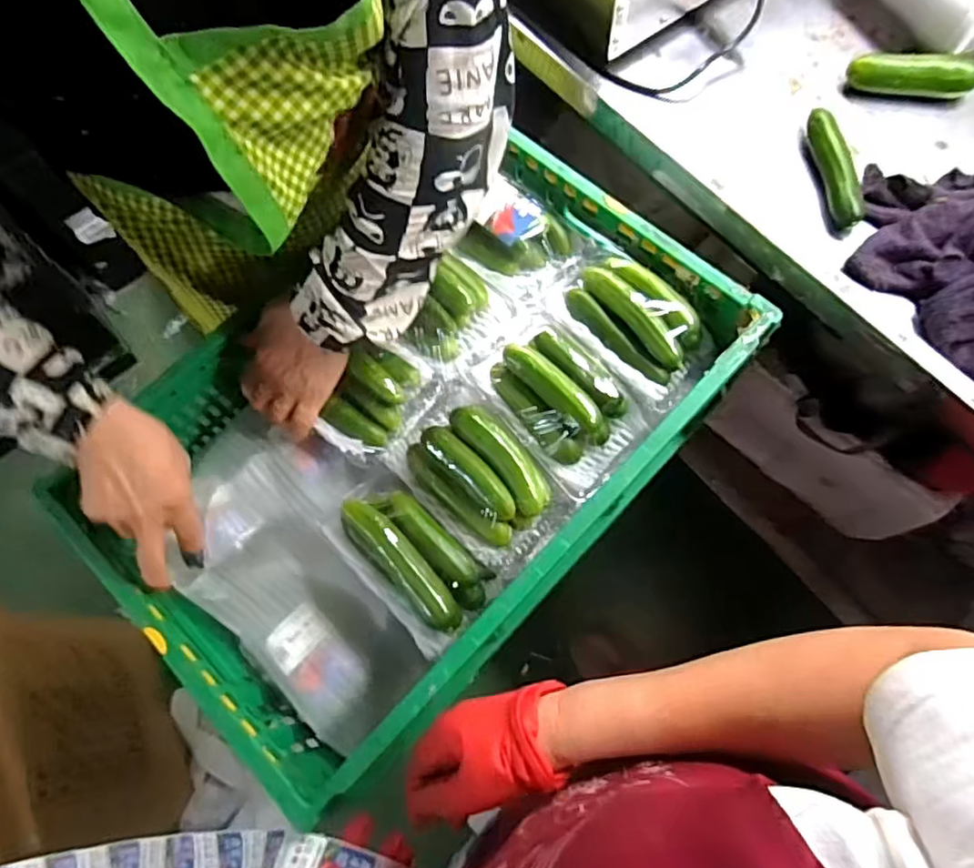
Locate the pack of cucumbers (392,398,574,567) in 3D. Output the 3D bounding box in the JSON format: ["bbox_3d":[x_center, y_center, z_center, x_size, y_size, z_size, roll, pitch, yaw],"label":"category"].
[{"bbox_3d":[-0.008,0.037,0.598,0.109,0.069,0.153,-40,73,-11],"label":"pack of cucumbers"}]

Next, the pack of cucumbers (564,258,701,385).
[{"bbox_3d":[0.144,-0.119,0.629,0.092,0.037,0.139,-38,73,-10],"label":"pack of cucumbers"}]

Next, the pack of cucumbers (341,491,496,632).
[{"bbox_3d":[-0.064,0.107,0.574,0.142,0.064,0.072,39,76,15],"label":"pack of cucumbers"}]

